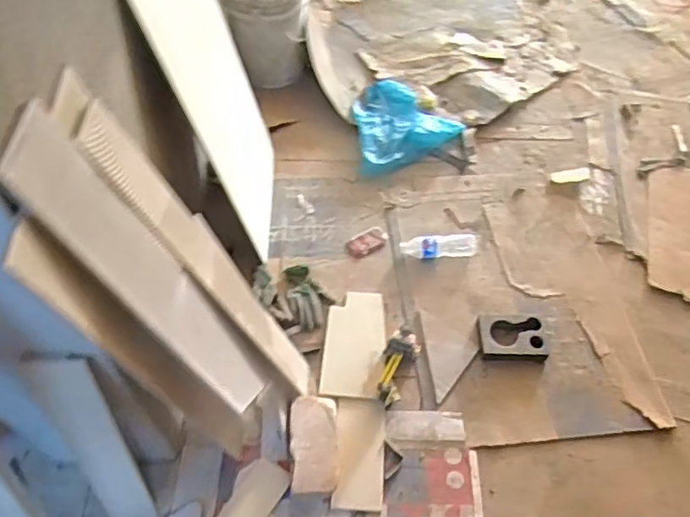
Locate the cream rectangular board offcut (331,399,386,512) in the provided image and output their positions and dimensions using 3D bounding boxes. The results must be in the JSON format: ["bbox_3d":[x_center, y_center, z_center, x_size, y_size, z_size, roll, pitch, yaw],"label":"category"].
[{"bbox_3d":[0.039,0.483,1.482,0.122,0.020,0.267,2,55,2],"label":"cream rectangular board offcut"}]

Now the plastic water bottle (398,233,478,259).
[{"bbox_3d":[0.287,-0.042,1.812,0.233,0.054,0.074,0,55,0],"label":"plastic water bottle"}]

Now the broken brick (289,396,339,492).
[{"bbox_3d":[-0.075,0.445,1.447,0.111,0.093,0.243,-1,55,0],"label":"broken brick"}]

